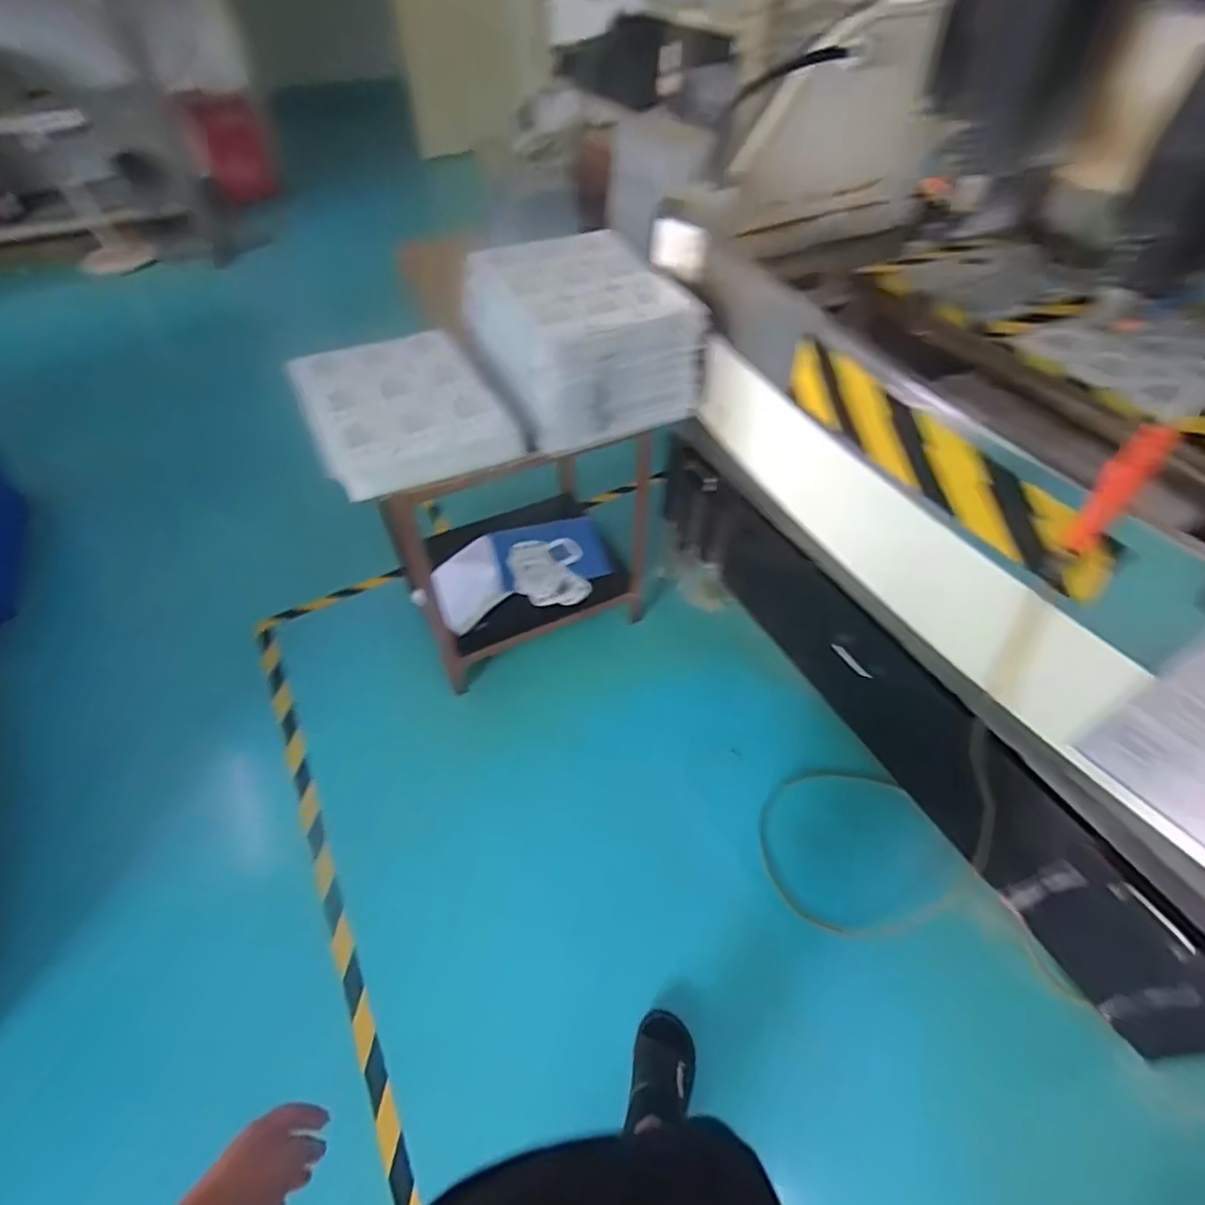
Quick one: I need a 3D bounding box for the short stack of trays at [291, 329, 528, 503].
[{"bbox_3d":[-0.388,-0.382,1.198,0.336,0.110,0.444,-22,53,-16],"label":"short stack of trays"}]

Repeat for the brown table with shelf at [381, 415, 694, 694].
[{"bbox_3d":[-0.203,-0.231,1.541,0.616,0.613,0.437,-23,54,-17],"label":"brown table with shelf"}]

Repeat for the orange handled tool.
[{"bbox_3d":[0.542,-0.117,0.663,0.025,0.154,0.037,-34,57,-24],"label":"orange handled tool"}]

